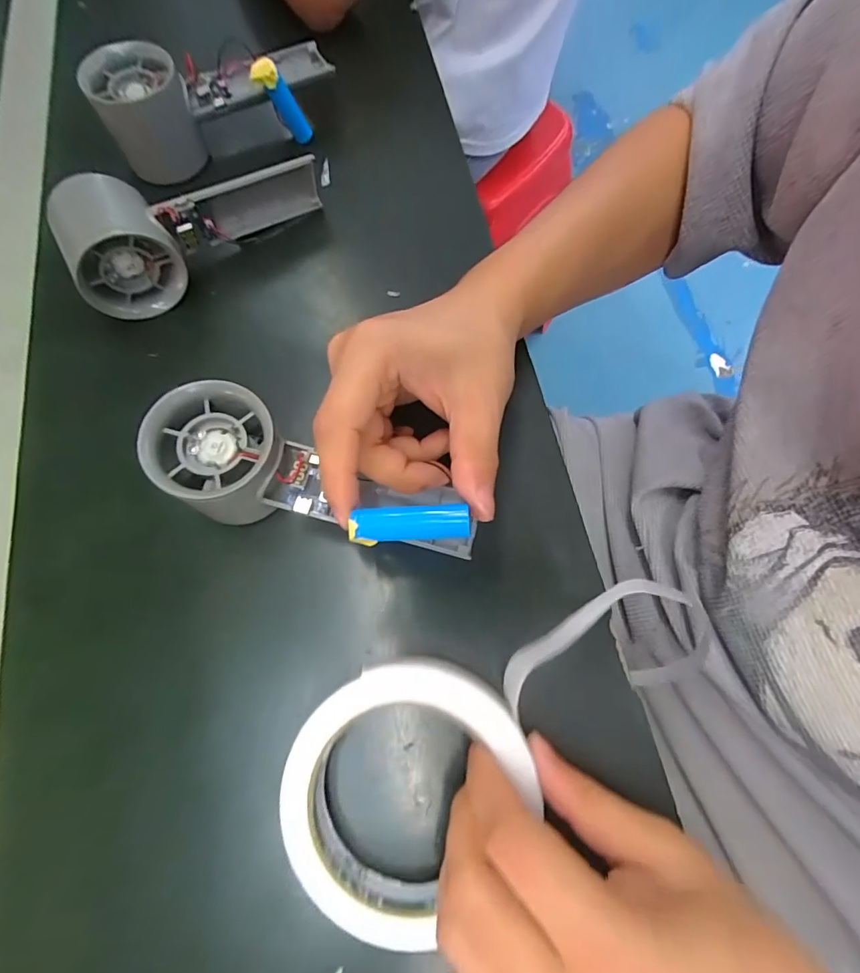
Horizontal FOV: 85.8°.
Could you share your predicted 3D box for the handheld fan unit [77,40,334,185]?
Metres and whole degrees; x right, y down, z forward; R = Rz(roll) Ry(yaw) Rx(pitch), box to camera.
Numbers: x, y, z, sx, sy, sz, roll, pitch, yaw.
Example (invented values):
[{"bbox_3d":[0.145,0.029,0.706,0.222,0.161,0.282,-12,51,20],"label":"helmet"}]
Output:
[{"bbox_3d":[-0.144,-0.270,0.321,0.156,0.062,0.051,-23,74,-9],"label":"handheld fan unit"}]

